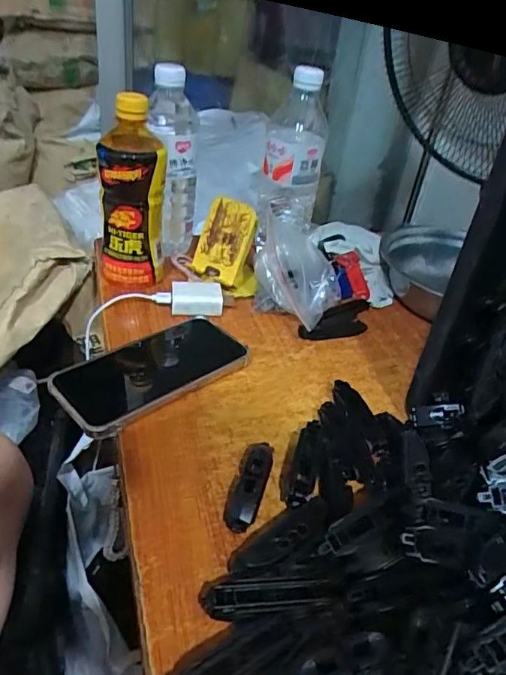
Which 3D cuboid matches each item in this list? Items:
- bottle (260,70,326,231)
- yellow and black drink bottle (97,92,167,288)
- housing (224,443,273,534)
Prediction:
[{"bbox_3d":[0.047,-0.203,0.608,0.069,0.193,0.068,7,34,-2],"label":"bottle"},{"bbox_3d":[-0.128,-0.149,0.547,0.066,0.191,0.073,-1,35,-13],"label":"yellow and black drink bottle"},{"bbox_3d":[-0.003,0.103,0.371,0.023,0.017,0.075,14,35,8],"label":"housing"}]

